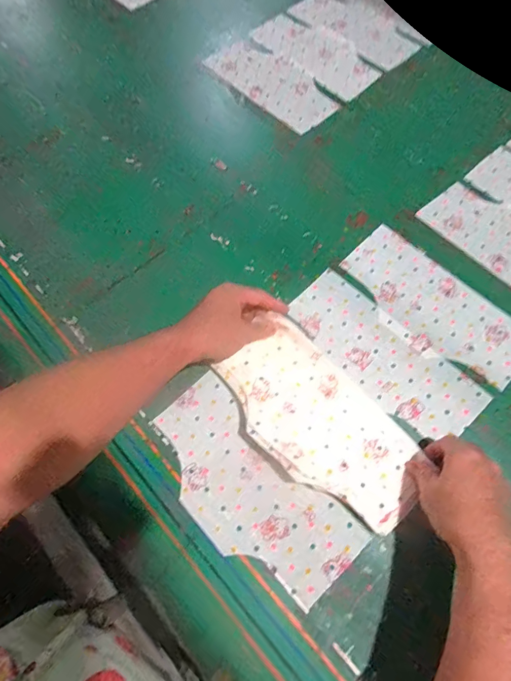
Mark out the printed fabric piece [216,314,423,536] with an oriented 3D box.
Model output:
[{"bbox_3d":[0.081,0.099,0.492,0.148,0.030,0.266,-38,70,-15],"label":"printed fabric piece"}]

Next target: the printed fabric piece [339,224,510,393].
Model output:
[{"bbox_3d":[0.251,-0.048,0.575,0.137,0.004,0.277,-41,71,-16],"label":"printed fabric piece"}]

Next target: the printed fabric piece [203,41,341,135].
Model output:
[{"bbox_3d":[0.035,-0.503,0.778,0.125,0.008,0.282,-39,71,-15],"label":"printed fabric piece"}]

